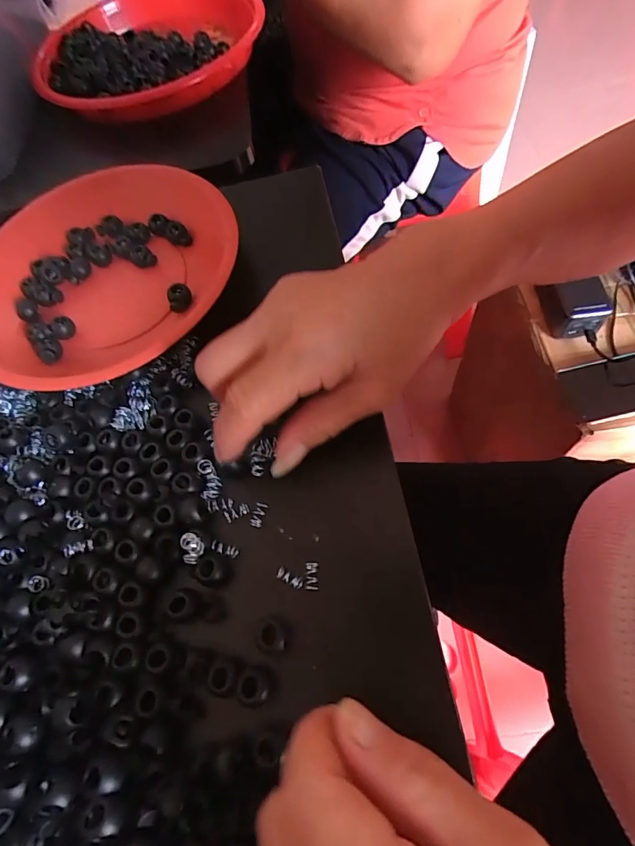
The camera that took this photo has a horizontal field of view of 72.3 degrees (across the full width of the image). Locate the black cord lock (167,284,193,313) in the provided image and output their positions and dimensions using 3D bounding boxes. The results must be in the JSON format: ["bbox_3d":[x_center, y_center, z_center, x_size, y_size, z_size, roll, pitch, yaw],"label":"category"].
[{"bbox_3d":[-0.094,-0.084,0.297,0.015,0.014,0.016,0,62,0],"label":"black cord lock"}]

